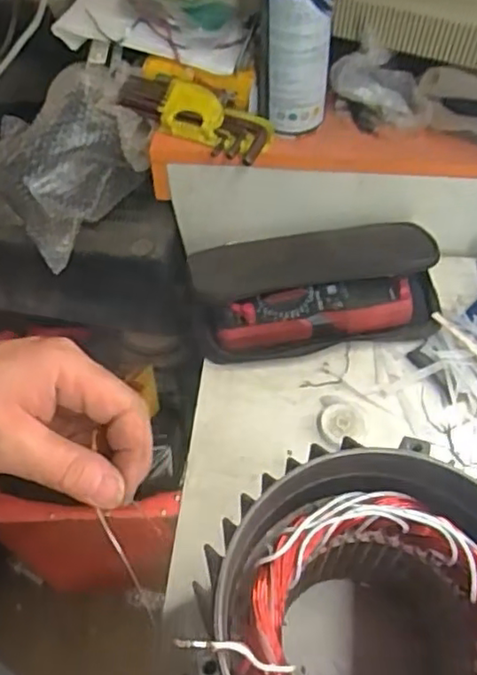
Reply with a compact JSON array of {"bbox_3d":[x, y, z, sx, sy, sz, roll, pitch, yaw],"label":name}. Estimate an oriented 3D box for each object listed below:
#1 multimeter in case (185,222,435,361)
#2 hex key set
[{"bbox_3d":[0.070,-0.053,0.614,0.225,0.071,0.127,-7,55,-2],"label":"multimeter in case"},{"bbox_3d":[-0.043,-0.228,0.631,0.166,0.034,0.058,26,60,19],"label":"hex key set"}]

